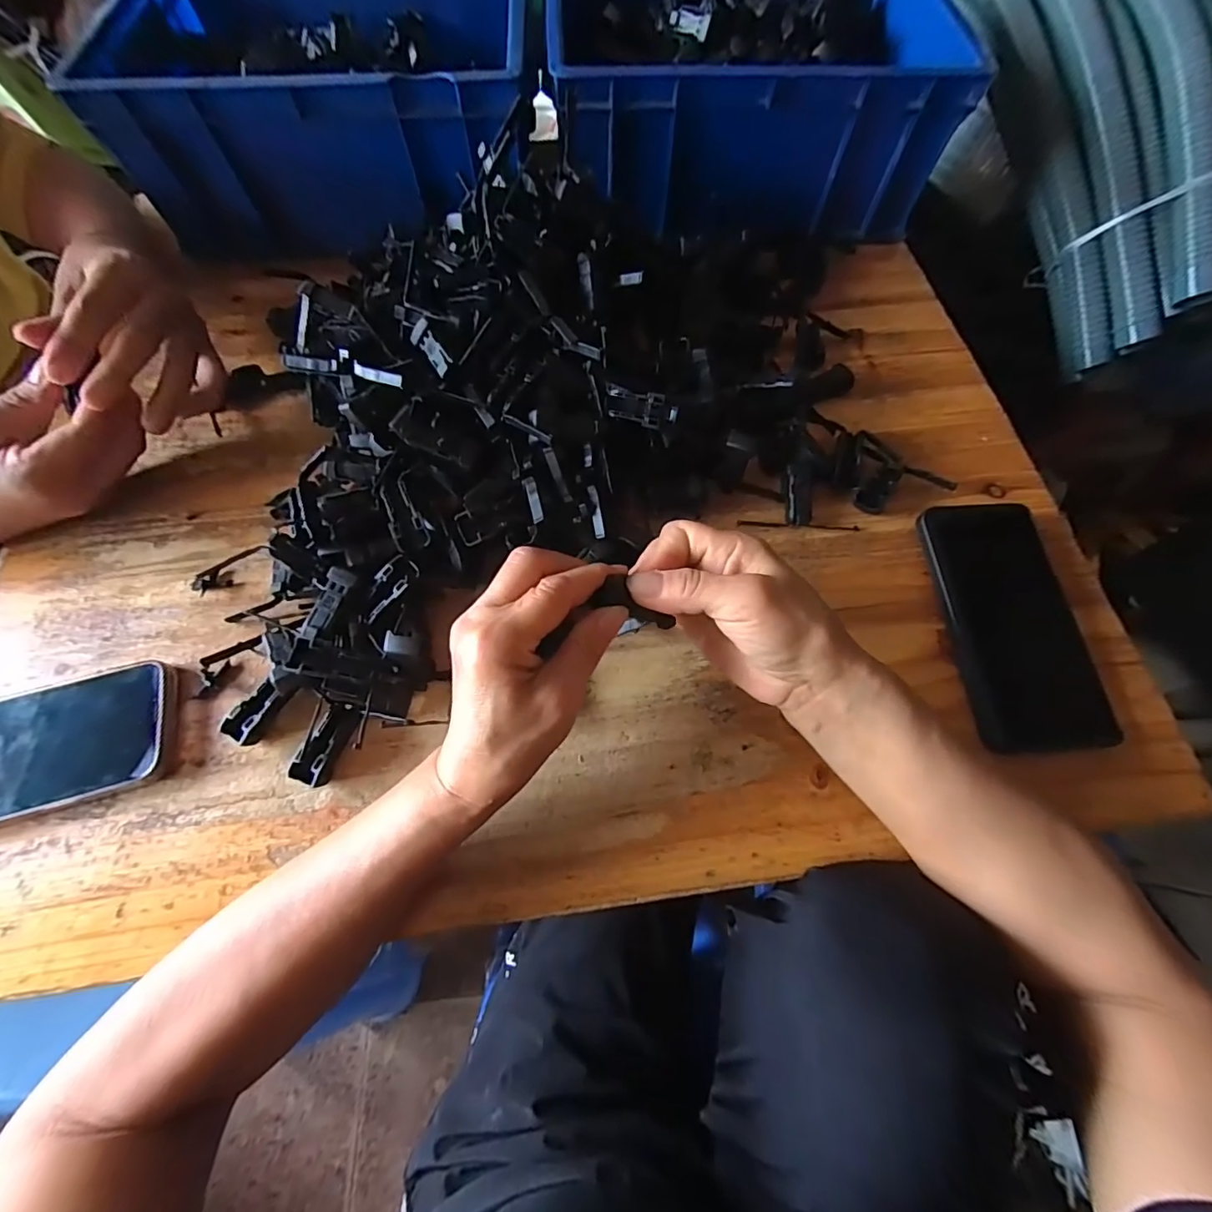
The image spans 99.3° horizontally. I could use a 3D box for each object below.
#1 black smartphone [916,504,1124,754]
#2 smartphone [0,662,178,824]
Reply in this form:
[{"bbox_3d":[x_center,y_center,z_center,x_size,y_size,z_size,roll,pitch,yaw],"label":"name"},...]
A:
[{"bbox_3d":[0.260,0.007,0.326,0.077,0.017,0.160,-5,72,6],"label":"black smartphone"},{"bbox_3d":[-0.333,0.082,0.294,0.153,0.013,0.076,-15,68,-8],"label":"smartphone"}]

